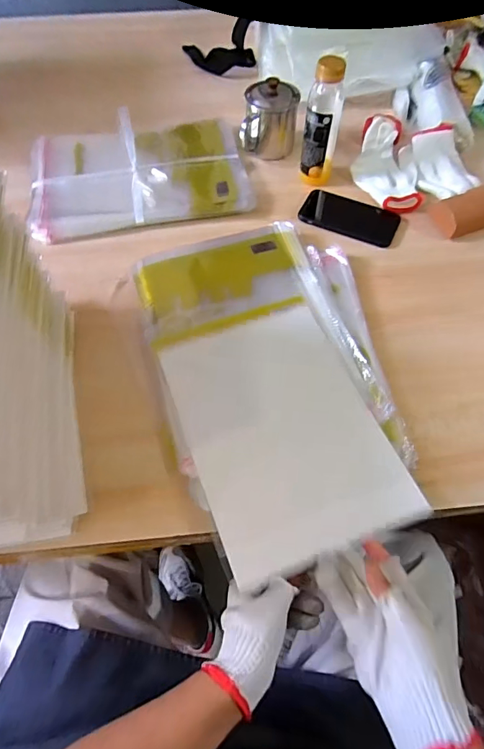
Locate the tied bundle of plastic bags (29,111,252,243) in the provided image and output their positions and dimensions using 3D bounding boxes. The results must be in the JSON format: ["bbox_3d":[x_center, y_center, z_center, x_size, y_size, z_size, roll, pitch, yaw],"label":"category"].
[{"bbox_3d":[-0.171,-0.338,0.736,0.351,0.033,0.256,-12,61,-6],"label":"tied bundle of plastic bags"}]

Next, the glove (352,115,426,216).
[{"bbox_3d":[0.236,-0.353,0.729,0.100,0.034,0.204,-2,60,-1],"label":"glove"}]

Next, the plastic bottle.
[{"bbox_3d":[0.120,-0.377,0.667,0.052,0.169,0.054,8,61,5],"label":"plastic bottle"}]

